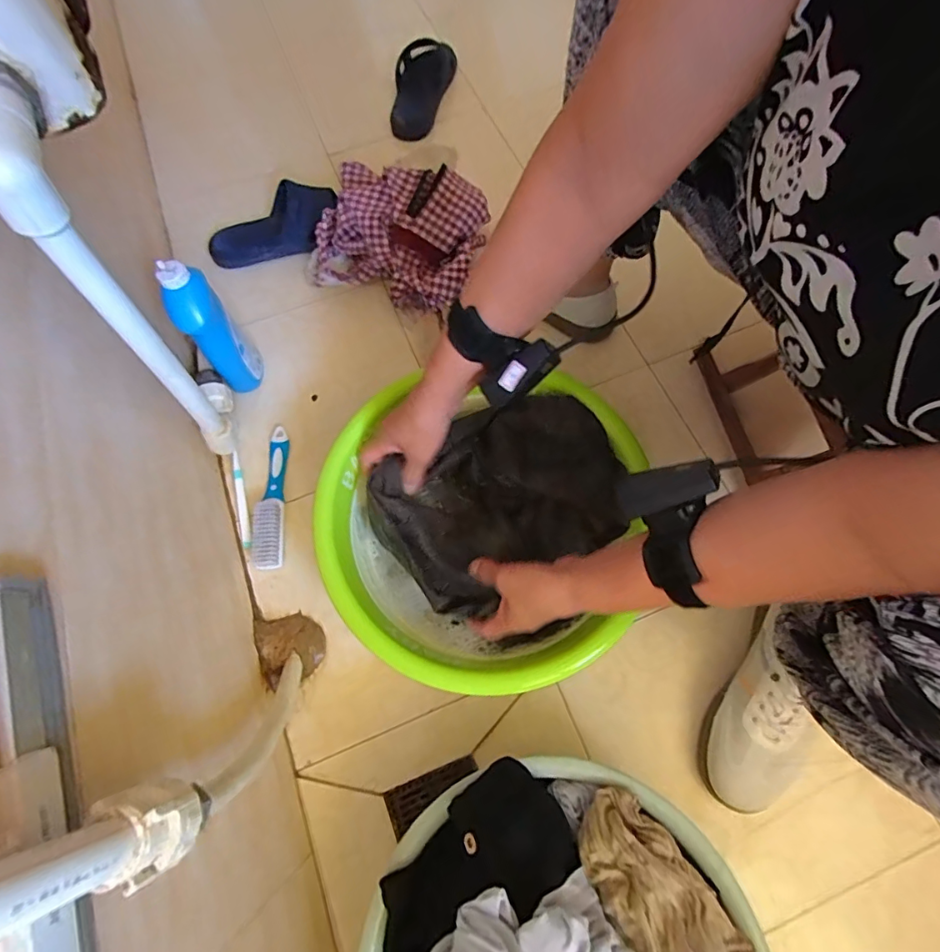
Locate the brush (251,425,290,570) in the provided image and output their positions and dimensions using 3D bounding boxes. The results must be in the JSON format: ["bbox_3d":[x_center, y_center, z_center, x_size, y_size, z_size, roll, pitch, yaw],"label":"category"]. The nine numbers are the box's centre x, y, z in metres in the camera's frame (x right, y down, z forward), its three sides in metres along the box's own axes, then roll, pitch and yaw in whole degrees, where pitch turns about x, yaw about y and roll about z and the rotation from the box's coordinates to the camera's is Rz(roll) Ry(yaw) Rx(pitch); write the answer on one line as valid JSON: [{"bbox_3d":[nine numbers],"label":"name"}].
[{"bbox_3d":[-0.260,0.024,0.620,0.041,0.026,0.187,-5,69,-1],"label":"brush"}]

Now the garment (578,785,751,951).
[{"bbox_3d":[0.137,0.309,0.353,0.074,0.065,0.130,-38,73,-13],"label":"garment"}]

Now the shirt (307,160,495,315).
[{"bbox_3d":[-0.108,-0.352,0.701,0.241,0.118,0.180,19,70,8],"label":"shirt"}]

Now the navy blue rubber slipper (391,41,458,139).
[{"bbox_3d":[-0.088,-0.701,0.877,0.102,0.038,0.223,9,69,4],"label":"navy blue rubber slipper"}]

